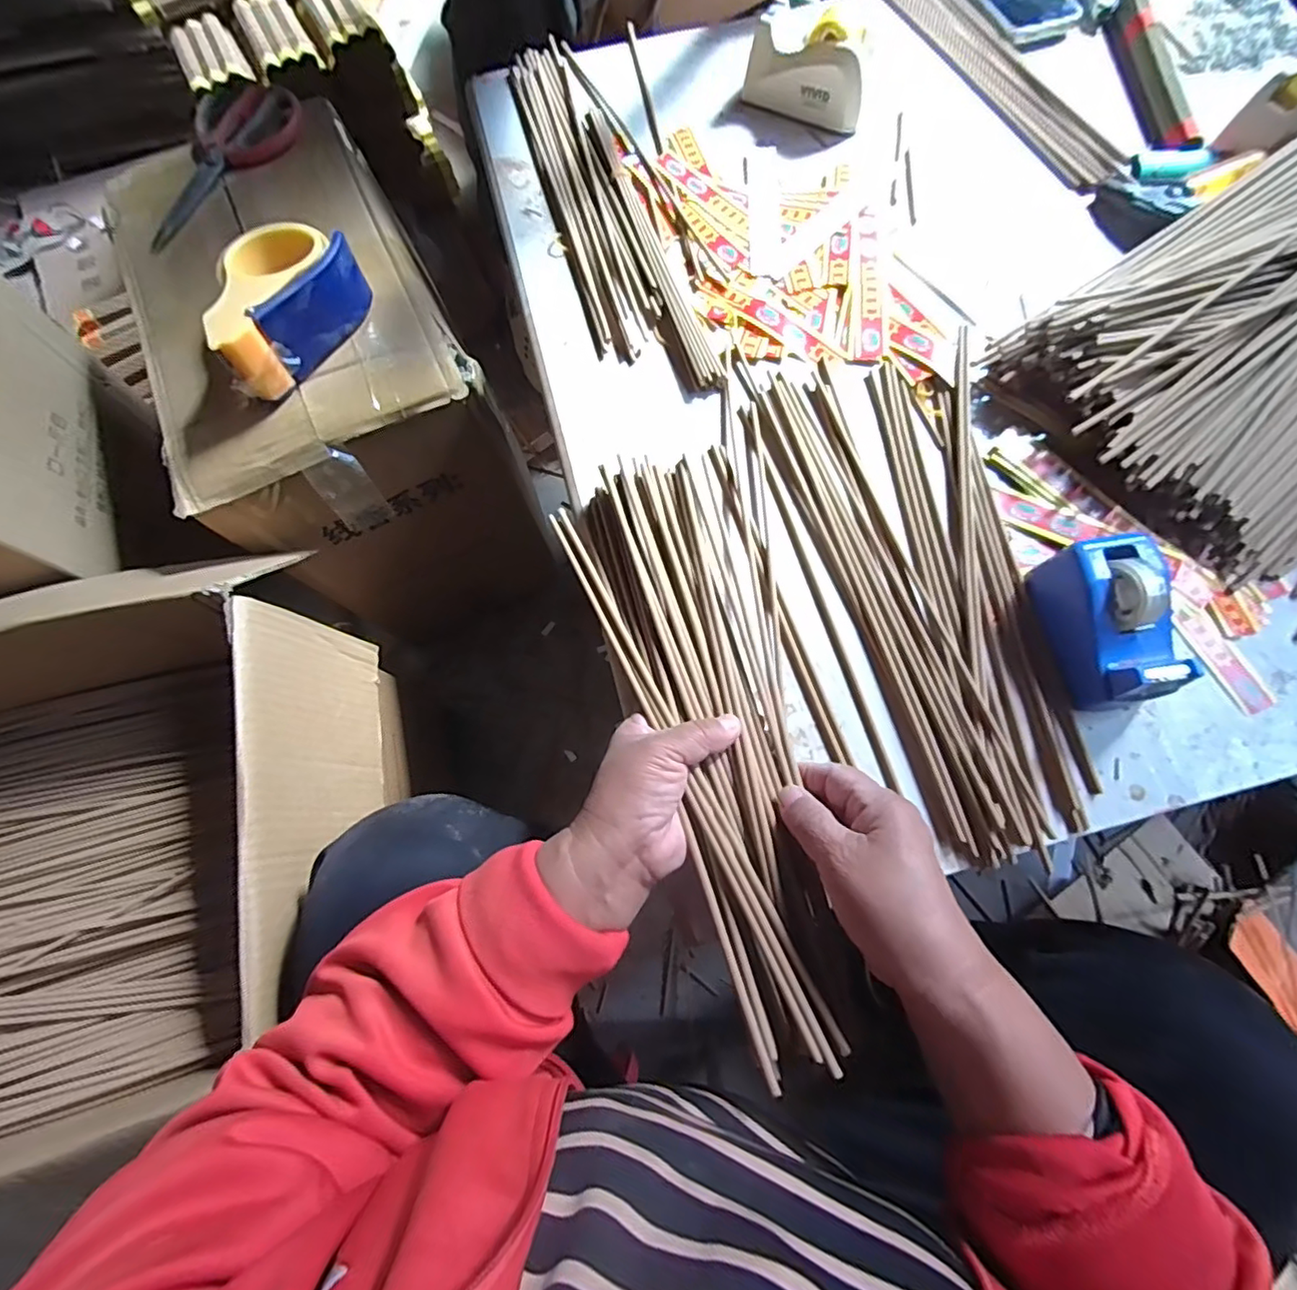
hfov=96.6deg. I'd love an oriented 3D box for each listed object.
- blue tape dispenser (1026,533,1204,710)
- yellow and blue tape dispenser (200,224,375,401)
[{"bbox_3d":[0.288,-0.013,0.358,0.056,0.051,0.100,-7,74,0],"label":"blue tape dispenser"},{"bbox_3d":[-0.322,-0.292,0.494,0.096,0.059,0.149,28,77,10],"label":"yellow and blue tape dispenser"}]

